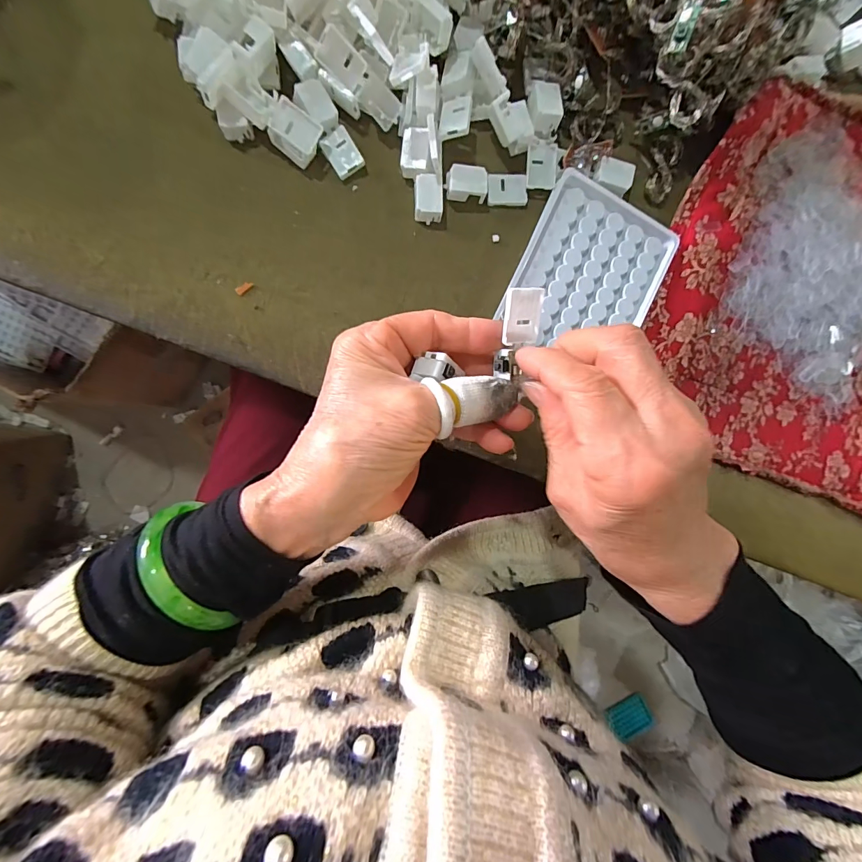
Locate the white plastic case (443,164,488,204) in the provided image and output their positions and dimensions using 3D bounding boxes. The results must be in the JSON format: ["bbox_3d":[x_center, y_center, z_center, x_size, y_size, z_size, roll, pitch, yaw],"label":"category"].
[{"bbox_3d":[0.023,-0.162,0.265,0.027,0.012,0.019,1,93,-5],"label":"white plastic case"}]

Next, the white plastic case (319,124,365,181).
[{"bbox_3d":[-0.056,-0.178,0.259,0.020,0.008,0.025,-36,96,-3],"label":"white plastic case"}]

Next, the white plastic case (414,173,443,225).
[{"bbox_3d":[-0.002,-0.151,0.263,0.018,0.012,0.026,0,93,-5],"label":"white plastic case"}]

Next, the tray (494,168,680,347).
[{"bbox_3d":[0.109,-0.106,0.273,0.094,0.008,0.106,25,90,-6],"label":"tray"}]

